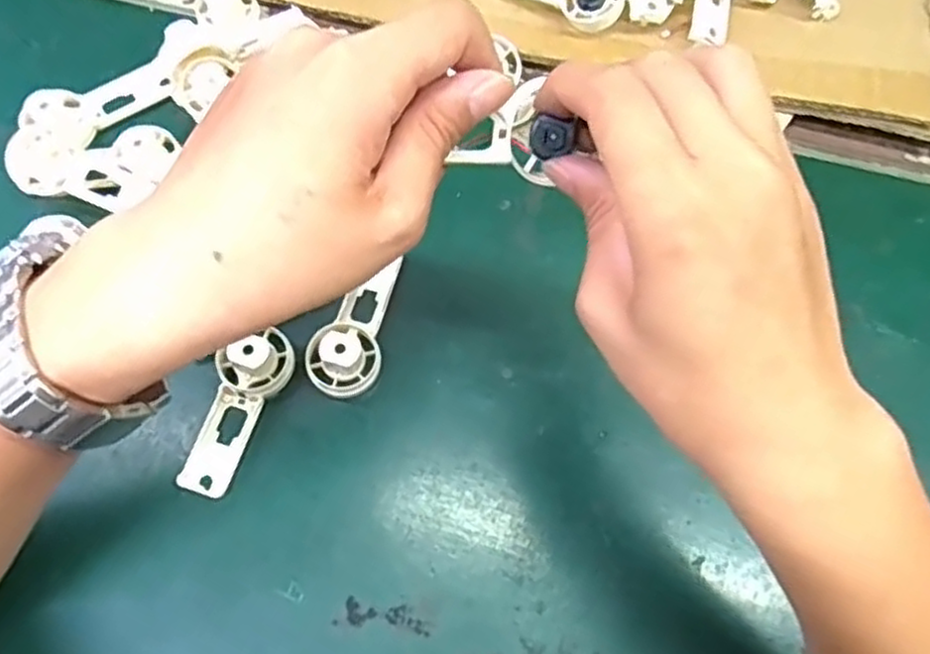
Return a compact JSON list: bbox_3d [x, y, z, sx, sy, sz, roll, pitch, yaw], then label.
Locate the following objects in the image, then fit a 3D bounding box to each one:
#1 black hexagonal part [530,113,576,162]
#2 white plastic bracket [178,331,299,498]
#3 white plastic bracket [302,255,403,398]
[{"bbox_3d":[0.032,-0.069,0.269,0.016,0.008,0.014,3,106,12],"label":"black hexagonal part"},{"bbox_3d":[-0.123,0.044,0.388,0.033,0.023,0.089,25,82,7],"label":"white plastic bracket"},{"bbox_3d":[-0.056,-0.002,0.404,0.038,0.025,0.083,26,70,8],"label":"white plastic bracket"}]

